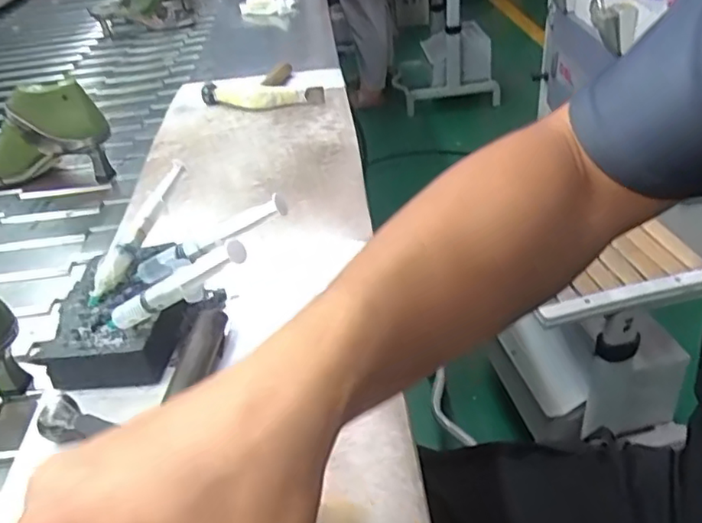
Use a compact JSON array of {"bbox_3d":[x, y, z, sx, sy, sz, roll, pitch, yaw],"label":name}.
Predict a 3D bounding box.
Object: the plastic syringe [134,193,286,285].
[{"bbox_3d":[-0.106,-0.014,0.438,0.140,0.017,0.013,-24,28,25],"label":"plastic syringe"}]

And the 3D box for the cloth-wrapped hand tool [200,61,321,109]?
[{"bbox_3d":[-0.130,-0.244,0.860,0.146,0.023,0.161,-18,37,-17],"label":"cloth-wrapped hand tool"}]

